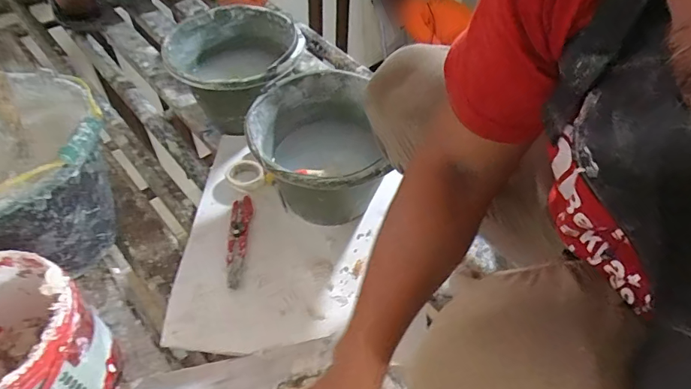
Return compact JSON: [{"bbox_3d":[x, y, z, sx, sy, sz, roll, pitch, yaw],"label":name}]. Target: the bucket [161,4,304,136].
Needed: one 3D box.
[{"bbox_3d":[-0.206,-0.231,0.887,0.240,0.187,0.234,2,50,-2],"label":"bucket"}]

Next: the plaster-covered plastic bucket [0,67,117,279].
[{"bbox_3d":[-0.469,-0.016,0.653,0.253,0.237,0.254,2,50,-2],"label":"plaster-covered plastic bucket"}]

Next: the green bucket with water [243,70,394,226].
[{"bbox_3d":[-0.046,-0.058,0.762,0.205,0.181,0.242,-2,50,-5],"label":"green bucket with water"}]

